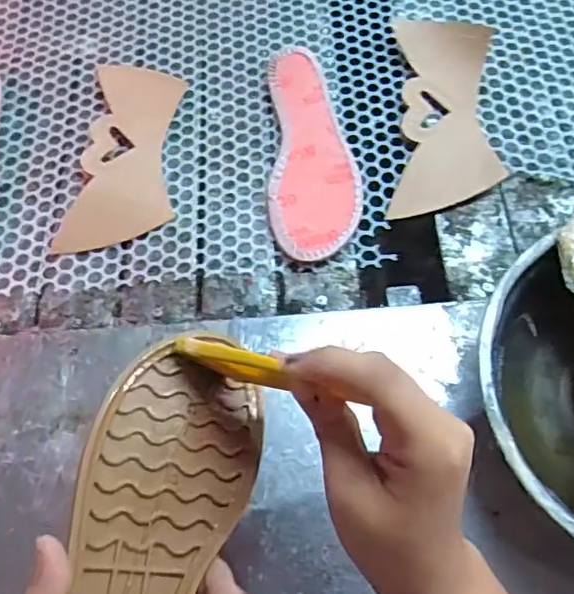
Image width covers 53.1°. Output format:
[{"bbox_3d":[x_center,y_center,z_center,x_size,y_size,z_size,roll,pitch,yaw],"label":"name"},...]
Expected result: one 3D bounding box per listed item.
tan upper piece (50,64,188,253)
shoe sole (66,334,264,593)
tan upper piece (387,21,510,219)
[{"bbox_3d":[-0.147,-0.136,0.534,0.090,0.011,0.208,3,64,2],"label":"tan upper piece"},{"bbox_3d":[-0.065,0.129,0.261,0.081,0.009,0.222,22,59,-19],"label":"shoe sole"},{"bbox_3d":[0.146,-0.174,0.524,0.089,0.022,0.220,3,66,9],"label":"tan upper piece"}]

